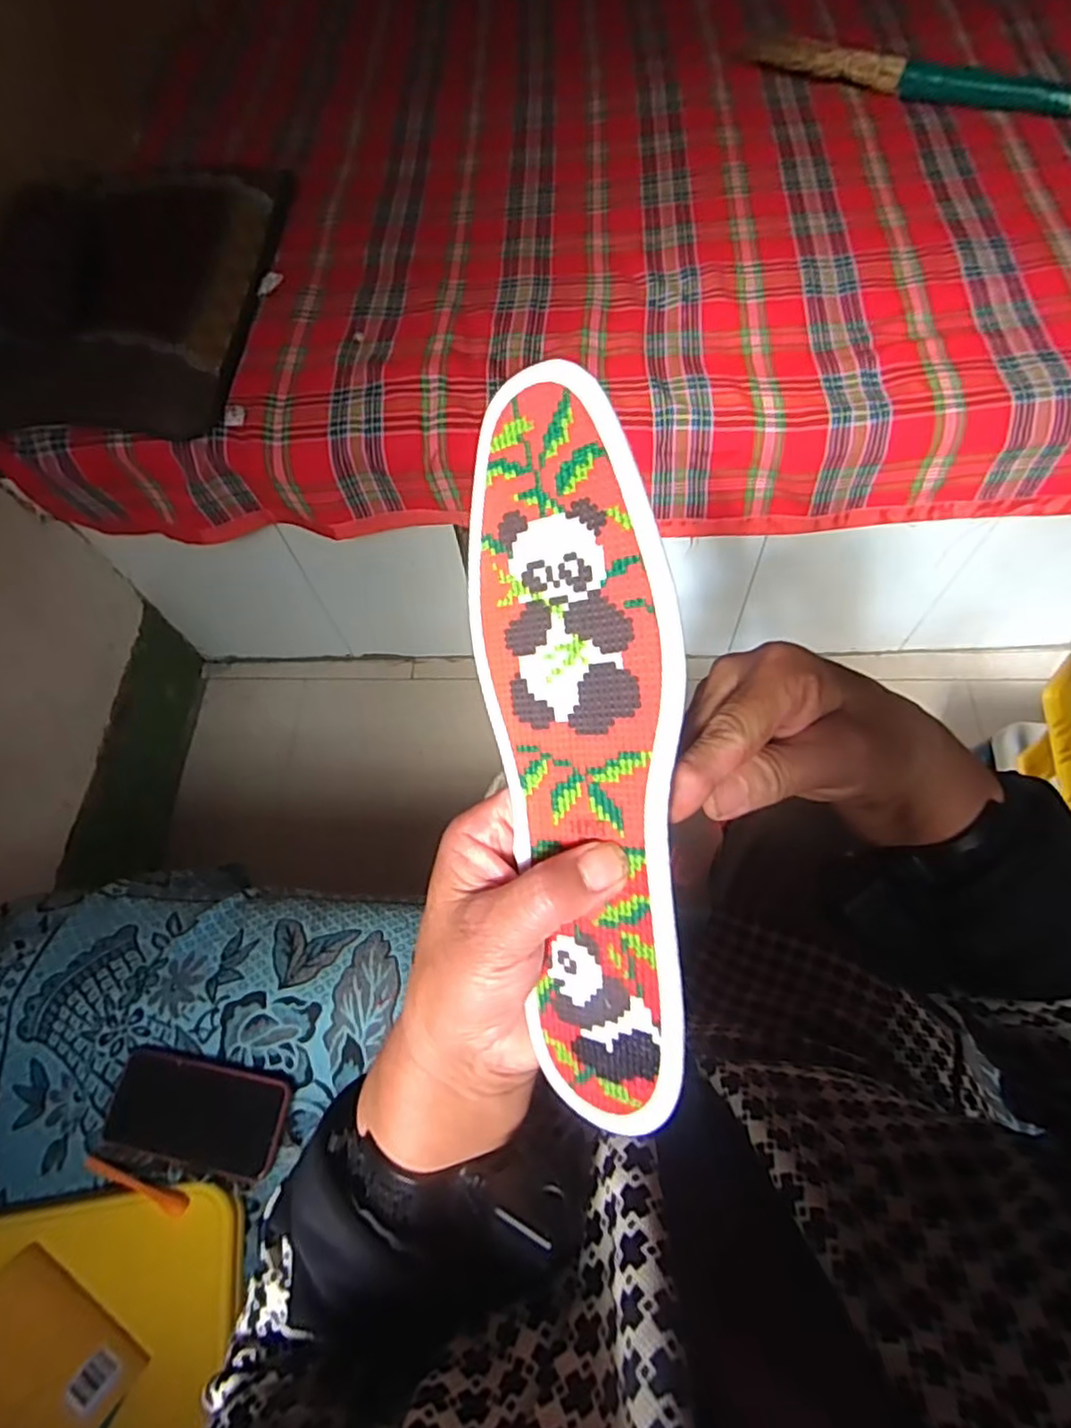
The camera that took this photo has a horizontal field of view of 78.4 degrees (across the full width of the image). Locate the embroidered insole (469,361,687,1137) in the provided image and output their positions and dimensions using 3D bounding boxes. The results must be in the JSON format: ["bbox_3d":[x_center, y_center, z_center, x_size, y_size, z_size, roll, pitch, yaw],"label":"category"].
[{"bbox_3d":[0.015,0.012,0.210,0.073,0.006,0.231,-10,90,37],"label":"embroidered insole"}]

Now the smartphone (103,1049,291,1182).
[{"bbox_3d":[-0.305,0.359,0.592,0.165,0.012,0.081,4,70,12],"label":"smartphone"}]

